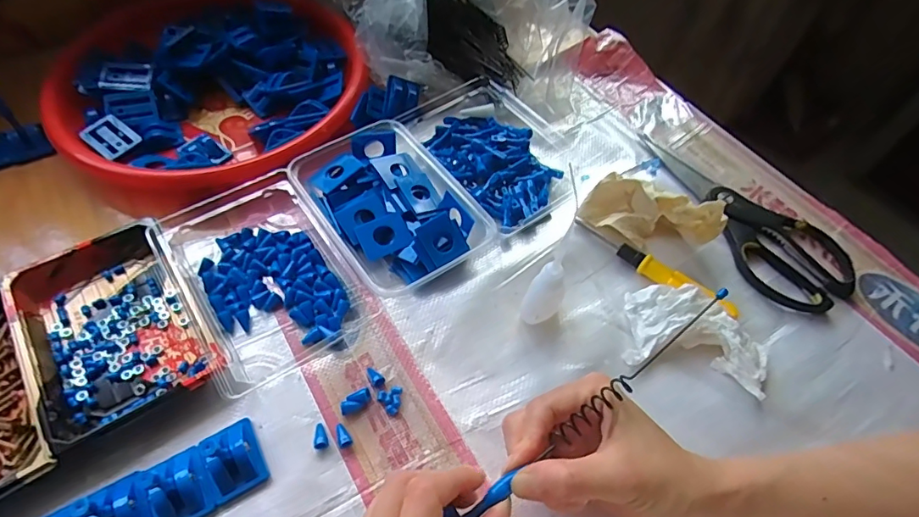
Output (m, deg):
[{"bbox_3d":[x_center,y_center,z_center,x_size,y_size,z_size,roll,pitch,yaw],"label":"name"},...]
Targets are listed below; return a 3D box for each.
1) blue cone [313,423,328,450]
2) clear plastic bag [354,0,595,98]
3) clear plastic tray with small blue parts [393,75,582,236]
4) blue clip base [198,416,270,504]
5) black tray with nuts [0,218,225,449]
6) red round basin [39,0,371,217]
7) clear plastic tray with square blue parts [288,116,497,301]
[{"bbox_3d":[-0.094,0.119,0.332,0.009,0.007,0.017,-15,58,-12],"label":"blue cone"},{"bbox_3d":[0.023,-0.265,0.510,0.230,0.098,0.156,6,56,2],"label":"clear plastic bag"},{"bbox_3d":[0.035,-0.112,0.473,0.118,0.031,0.179,-31,63,-21],"label":"clear plastic tray with small blue parts"},{"bbox_3d":[-0.146,0.128,0.316,0.032,0.020,0.042,-25,61,-18],"label":"blue clip base"},{"bbox_3d":[-0.251,0.047,0.357,0.108,0.029,0.156,-31,63,-20],"label":"black tray with nuts"},{"bbox_3d":[-0.248,-0.183,0.492,0.292,0.051,0.278,-24,61,-17],"label":"red round basin"},{"bbox_3d":[-0.062,-0.046,0.420,0.110,0.034,0.157,-28,62,-19],"label":"clear plastic tray with square blue parts"}]

